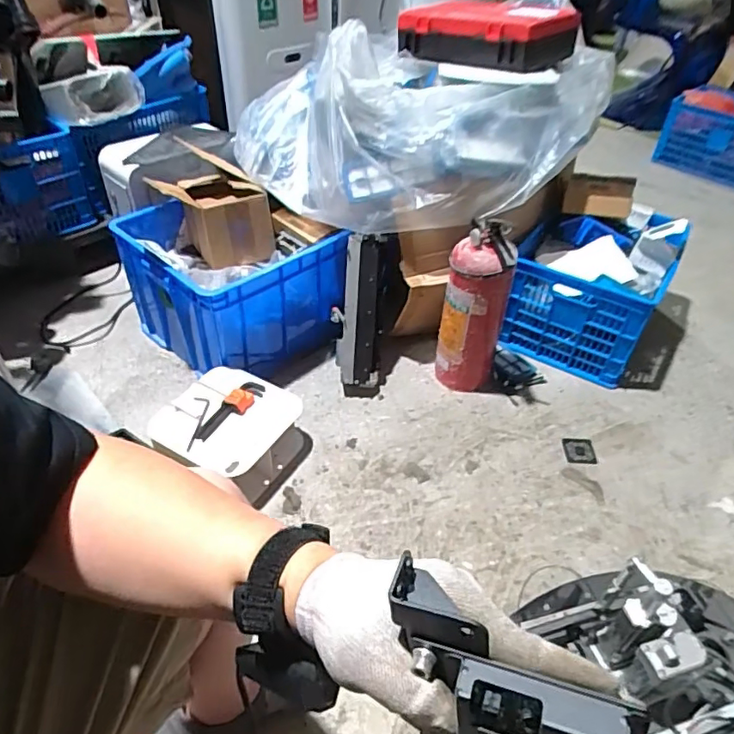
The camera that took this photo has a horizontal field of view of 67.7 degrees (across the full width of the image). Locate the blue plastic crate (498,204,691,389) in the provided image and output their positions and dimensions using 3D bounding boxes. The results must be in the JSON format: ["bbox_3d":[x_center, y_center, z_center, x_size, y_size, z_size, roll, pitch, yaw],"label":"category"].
[{"bbox_3d":[0.580,-0.213,1.441,0.347,0.292,0.390,19,45,16],"label":"blue plastic crate"}]

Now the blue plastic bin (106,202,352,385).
[{"bbox_3d":[-0.339,-0.206,1.370,0.479,0.322,0.370,35,51,29],"label":"blue plastic bin"}]

